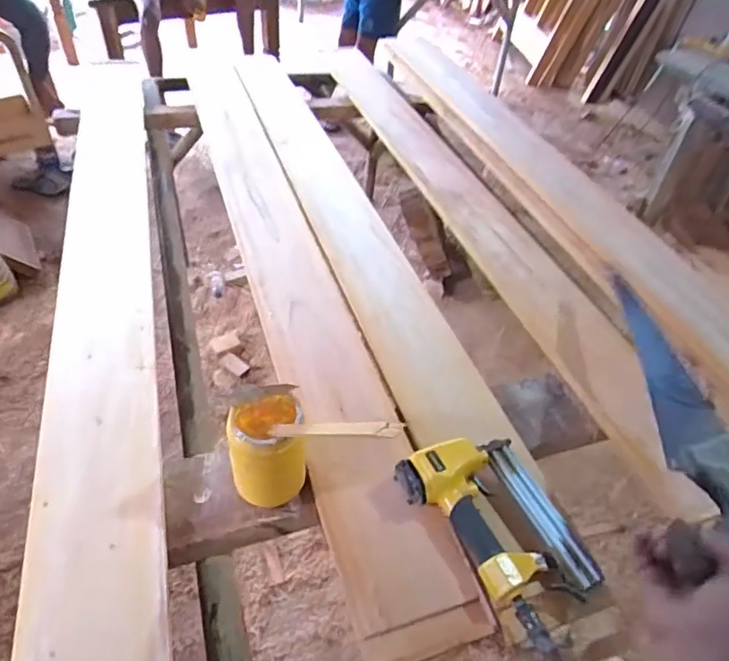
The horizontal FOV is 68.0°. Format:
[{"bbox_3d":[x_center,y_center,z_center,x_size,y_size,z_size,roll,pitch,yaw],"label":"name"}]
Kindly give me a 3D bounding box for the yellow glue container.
[{"bbox_3d":[-0.124,0.154,0.695,0.091,0.148,0.102,-3,45,-10],"label":"yellow glue container"}]

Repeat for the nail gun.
[{"bbox_3d":[0.177,0.240,0.673,0.167,0.064,0.250,-21,50,-25],"label":"nail gun"}]

